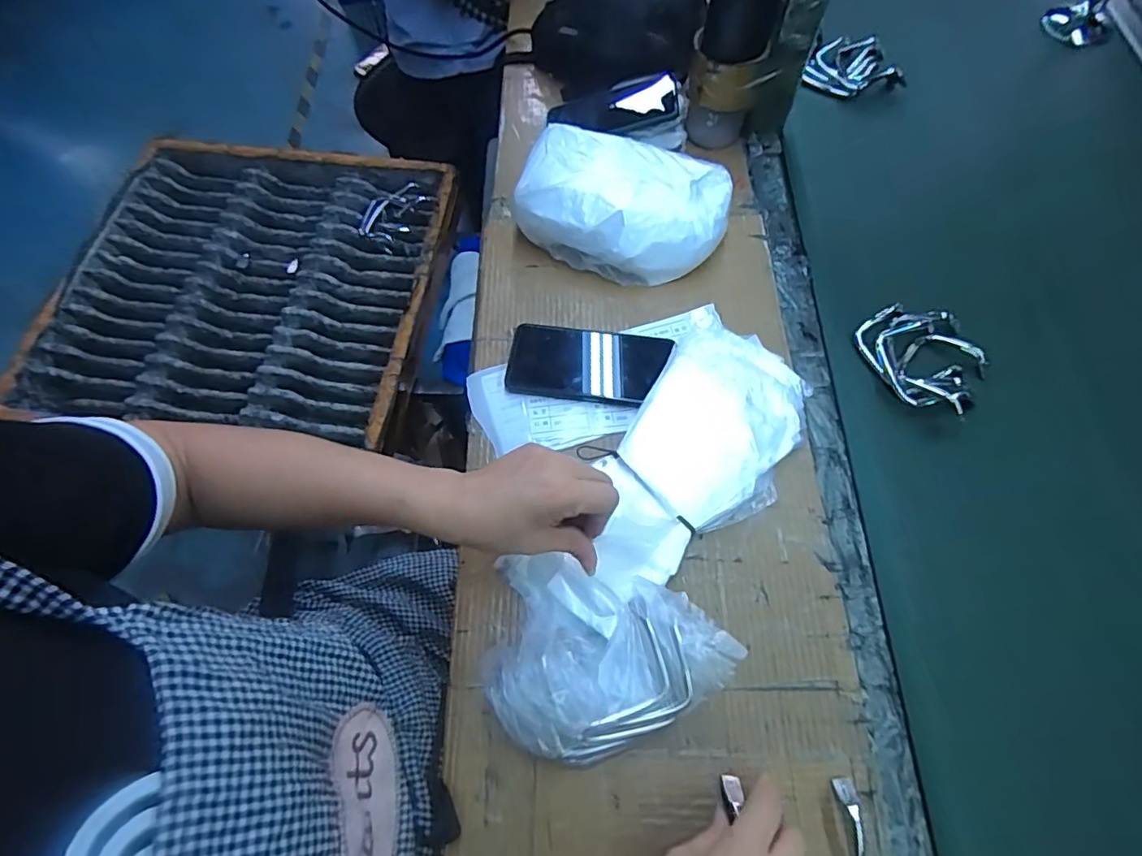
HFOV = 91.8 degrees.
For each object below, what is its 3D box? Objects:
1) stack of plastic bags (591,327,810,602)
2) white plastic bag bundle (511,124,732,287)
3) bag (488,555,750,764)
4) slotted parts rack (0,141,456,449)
[{"bbox_3d":[0.119,0.025,0.501,0.132,0.037,0.277,29,70,13],"label":"stack of plastic bags"},{"bbox_3d":[0.056,-0.237,0.596,0.209,0.086,0.128,18,68,9],"label":"white plastic bag bundle"},{"bbox_3d":[0.023,0.177,0.415,0.180,0.072,0.139,9,67,5],"label":"bag"},{"bbox_3d":[-0.491,-0.226,0.866,0.537,0.051,0.540,5,66,4],"label":"slotted parts rack"}]

